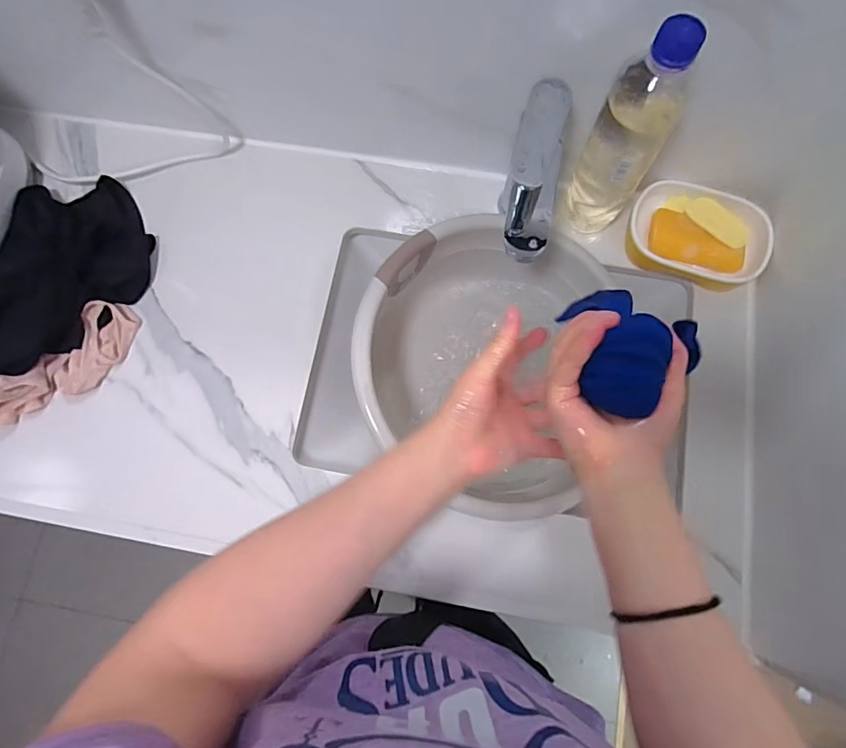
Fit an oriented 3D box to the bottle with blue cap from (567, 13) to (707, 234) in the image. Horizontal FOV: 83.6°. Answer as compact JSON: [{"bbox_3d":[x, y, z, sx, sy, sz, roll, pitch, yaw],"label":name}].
[{"bbox_3d":[0.180,-0.210,0.450,0.078,0.241,0.065,34,79,8],"label":"bottle with blue cap"}]

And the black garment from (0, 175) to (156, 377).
[{"bbox_3d":[-0.414,-0.129,0.520,0.182,0.072,0.215,43,81,10],"label":"black garment"}]

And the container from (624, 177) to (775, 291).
[{"bbox_3d":[0.301,-0.155,0.522,0.146,0.044,0.114,15,77,4],"label":"container"}]

